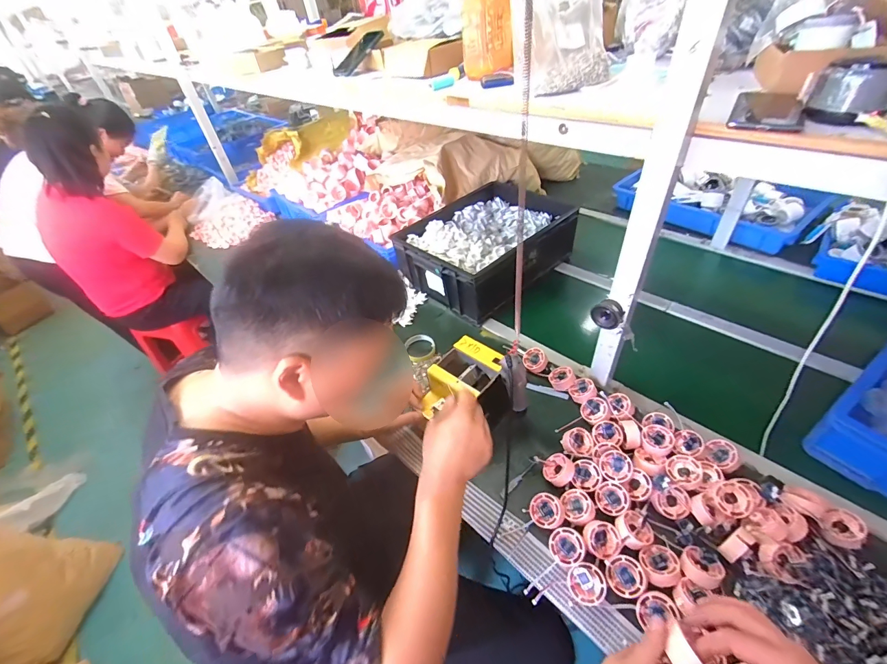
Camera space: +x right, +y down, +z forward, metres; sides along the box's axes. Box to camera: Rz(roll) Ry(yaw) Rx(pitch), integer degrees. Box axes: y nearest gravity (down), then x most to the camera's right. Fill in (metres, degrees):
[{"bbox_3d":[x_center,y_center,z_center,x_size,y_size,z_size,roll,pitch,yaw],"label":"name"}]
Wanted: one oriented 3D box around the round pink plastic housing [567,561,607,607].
[{"bbox_3d":[0.220,0.385,0.588,0.053,0.034,0.051,-3,43,3],"label":"round pink plastic housing"}]

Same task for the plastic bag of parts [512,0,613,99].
[{"bbox_3d":[0.207,-0.554,0.684,0.186,0.179,0.203,4,44,11],"label":"plastic bag of parts"}]

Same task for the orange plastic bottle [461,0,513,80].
[{"bbox_3d":[0.087,-0.630,0.769,0.094,0.187,0.107,-3,43,3],"label":"orange plastic bottle"}]

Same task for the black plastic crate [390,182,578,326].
[{"bbox_3d":[0.119,-0.260,1.211,0.456,0.169,0.381,-32,49,-25],"label":"black plastic crate"}]

